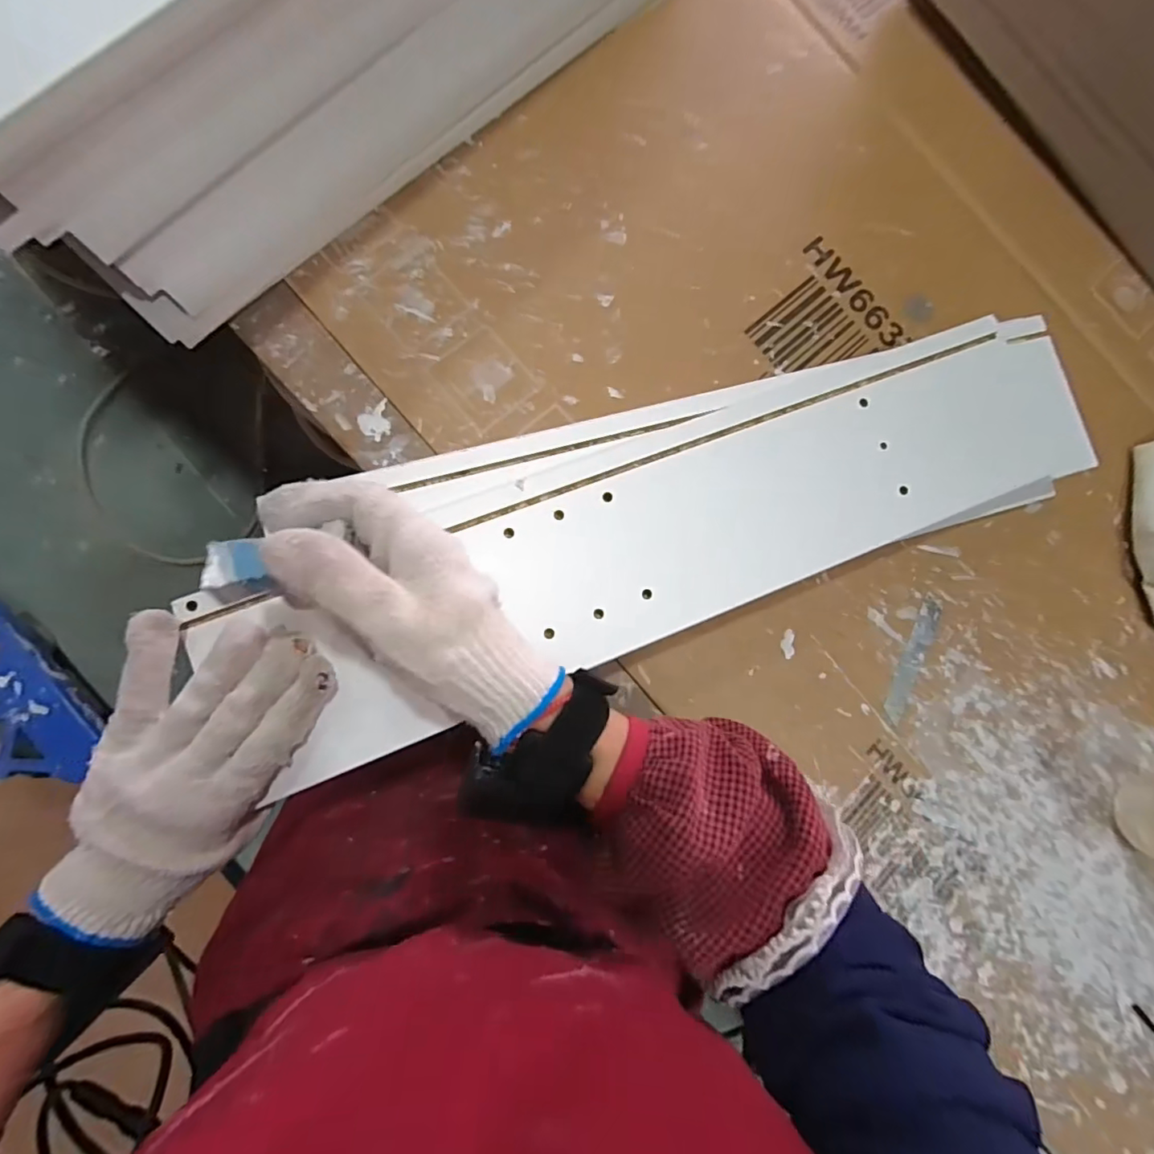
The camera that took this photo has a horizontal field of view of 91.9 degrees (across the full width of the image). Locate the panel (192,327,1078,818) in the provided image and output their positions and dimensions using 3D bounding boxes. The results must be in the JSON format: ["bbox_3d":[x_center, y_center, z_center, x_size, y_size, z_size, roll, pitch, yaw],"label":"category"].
[{"bbox_3d":[0.079,-0.032,0.348,0.571,0.012,0.124,-22,87,-10],"label":"panel"}]

